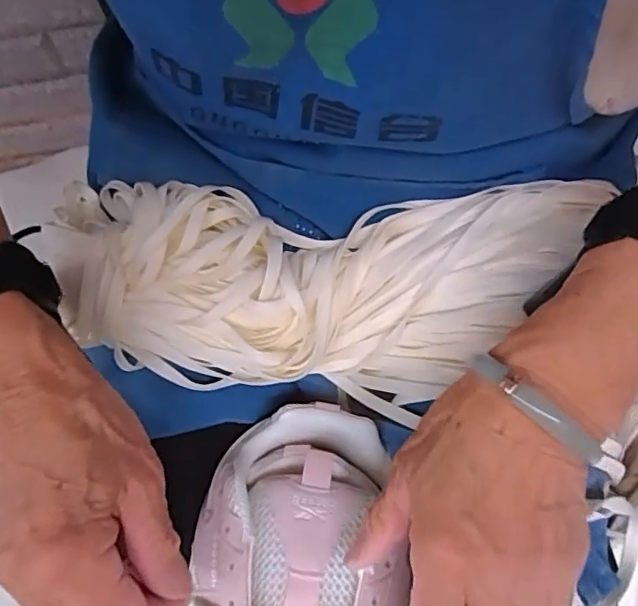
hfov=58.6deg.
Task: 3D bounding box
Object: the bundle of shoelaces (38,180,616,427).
[{"bbox_3d":[-0.001,-0.008,0.343,0.321,0.066,0.123,1,68,2],"label":"bundle of shoelaces"}]

